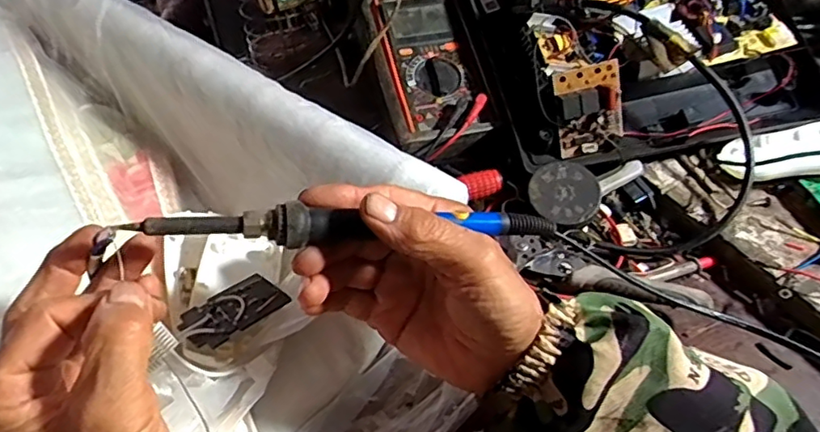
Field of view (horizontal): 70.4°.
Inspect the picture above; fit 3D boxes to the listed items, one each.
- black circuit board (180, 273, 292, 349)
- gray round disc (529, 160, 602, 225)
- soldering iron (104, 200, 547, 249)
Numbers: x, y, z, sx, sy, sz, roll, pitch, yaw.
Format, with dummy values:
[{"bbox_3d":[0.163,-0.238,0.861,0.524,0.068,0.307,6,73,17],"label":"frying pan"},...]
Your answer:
[{"bbox_3d":[-0.111,0.058,0.365,0.059,0.012,0.041,-33,55,-25],"label":"black circuit board"},{"bbox_3d":[0.128,-0.018,0.480,0.056,0.015,0.056,-1,68,4],"label":"gray round disc"},{"bbox_3d":[-0.025,0.006,0.288,0.210,0.021,0.017,0,46,-17],"label":"soldering iron"}]

